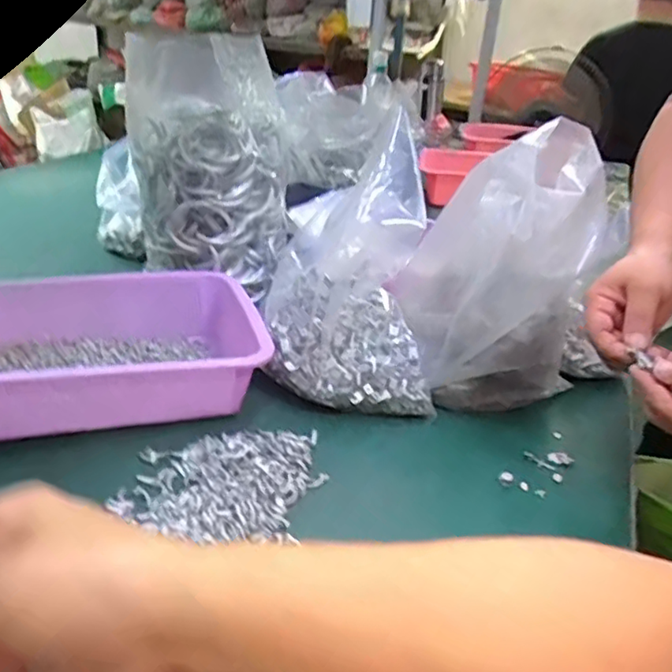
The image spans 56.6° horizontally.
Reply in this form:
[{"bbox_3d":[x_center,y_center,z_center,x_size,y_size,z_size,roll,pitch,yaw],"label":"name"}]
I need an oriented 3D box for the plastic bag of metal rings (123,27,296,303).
[{"bbox_3d":[-0.169,-0.218,0.780,0.196,0.265,0.152,5,28,1],"label":"plastic bag of metal rings"}]

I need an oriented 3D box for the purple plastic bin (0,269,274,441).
[{"bbox_3d":[-0.236,0.012,0.641,0.301,0.088,0.233,-6,30,-20],"label":"purple plastic bin"}]

